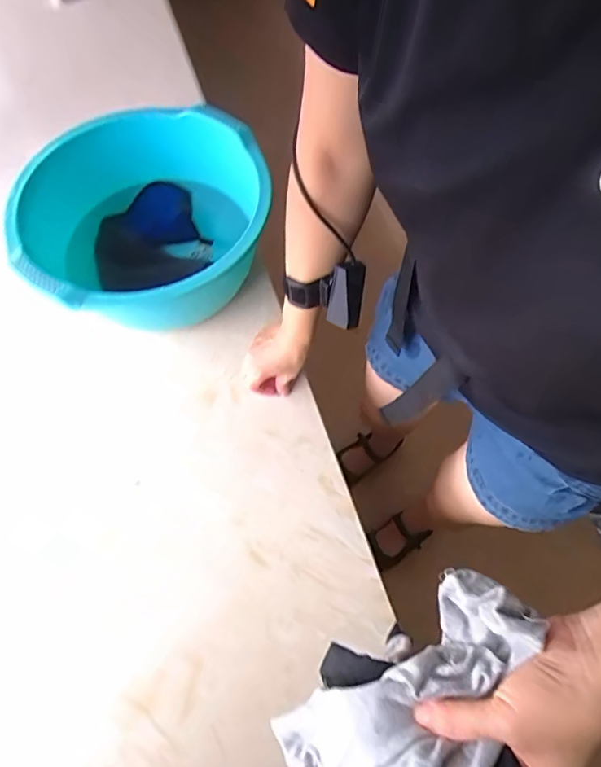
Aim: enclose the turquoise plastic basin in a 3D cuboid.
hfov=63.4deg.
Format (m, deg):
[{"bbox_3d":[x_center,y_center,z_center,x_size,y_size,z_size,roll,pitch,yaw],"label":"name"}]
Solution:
[{"bbox_3d":[-0.219,-0.245,0.715,0.336,0.139,0.362,0,64,0],"label":"turquoise plastic basin"}]

